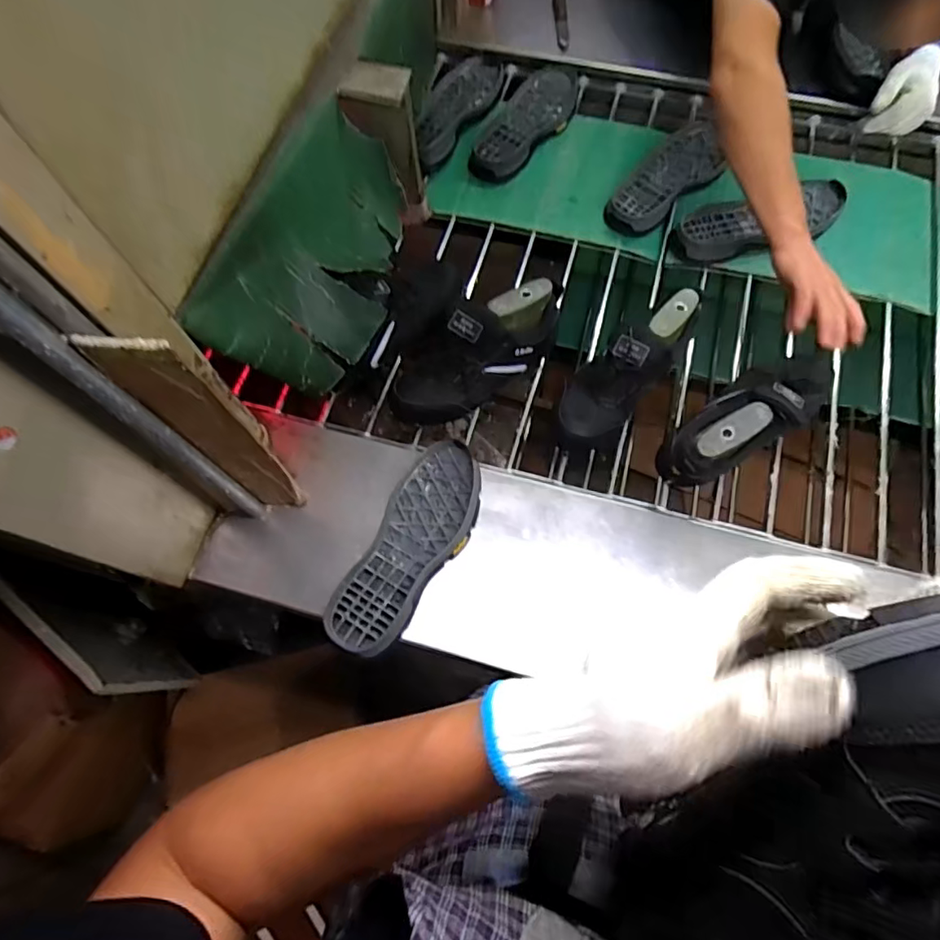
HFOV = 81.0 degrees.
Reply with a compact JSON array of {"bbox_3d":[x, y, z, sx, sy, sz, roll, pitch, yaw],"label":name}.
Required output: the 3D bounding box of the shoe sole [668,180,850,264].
[{"bbox_3d":[0.470,-0.404,0.903,0.286,0.044,0.088,-14,70,-4],"label":"shoe sole"}]

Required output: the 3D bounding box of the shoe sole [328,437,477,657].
[{"bbox_3d":[-0.069,0.091,0.682,0.107,0.034,0.277,23,72,9],"label":"shoe sole"}]

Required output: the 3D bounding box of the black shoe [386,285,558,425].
[{"bbox_3d":[0.016,-0.164,0.771,0.263,0.122,0.096,-36,73,-11],"label":"black shoe"}]

